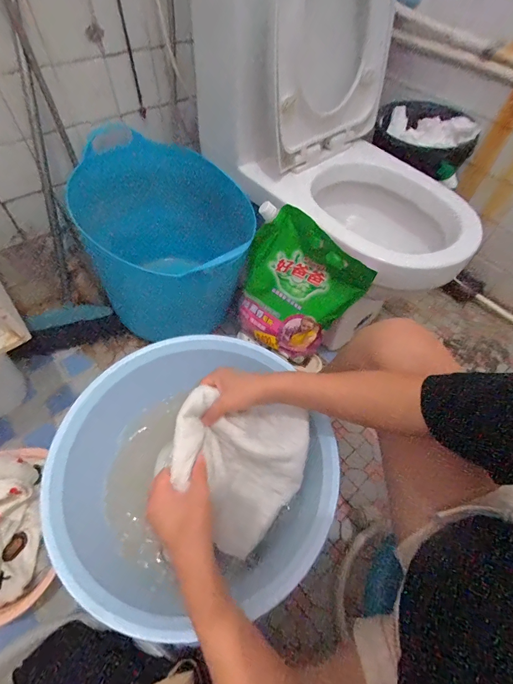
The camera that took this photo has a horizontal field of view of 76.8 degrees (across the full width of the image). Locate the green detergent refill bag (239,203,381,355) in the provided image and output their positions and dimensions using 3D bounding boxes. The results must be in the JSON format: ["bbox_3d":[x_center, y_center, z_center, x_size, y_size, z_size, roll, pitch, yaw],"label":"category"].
[{"bbox_3d":[0.083,-0.107,0.736,0.258,0.339,0.066,34,43,12],"label":"green detergent refill bag"}]

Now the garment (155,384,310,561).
[{"bbox_3d":[-0.023,0.177,0.450,0.174,0.159,0.189,1,59,-1],"label":"garment"}]

